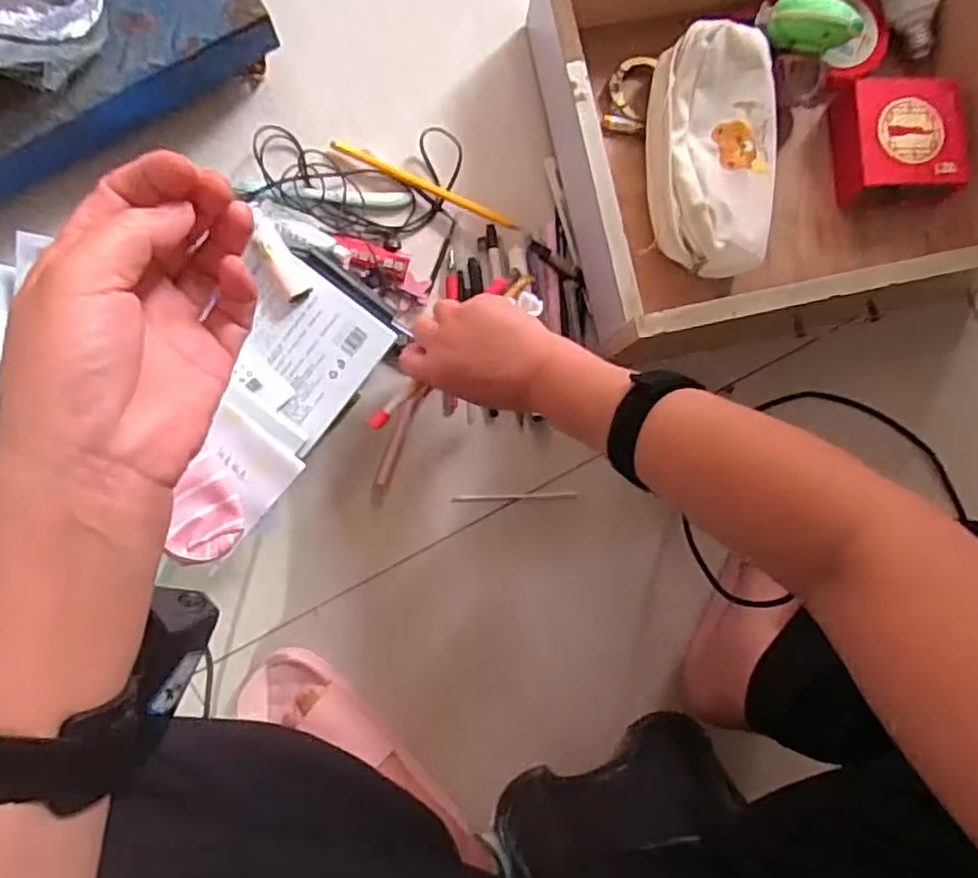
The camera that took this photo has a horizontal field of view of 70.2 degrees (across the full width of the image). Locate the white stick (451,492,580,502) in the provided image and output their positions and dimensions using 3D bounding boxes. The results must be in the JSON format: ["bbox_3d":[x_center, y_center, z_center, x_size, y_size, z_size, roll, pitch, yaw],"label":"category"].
[{"bbox_3d":[0.024,0.053,0.624,0.114,0.004,0.006,-1,92,-7],"label":"white stick"}]

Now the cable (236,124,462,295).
[{"bbox_3d":[-0.103,-0.218,0.581,0.172,0.021,0.117,24,89,-7],"label":"cable"}]

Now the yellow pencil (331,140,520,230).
[{"bbox_3d":[-0.054,-0.216,0.591,0.166,0.010,0.009,24,89,-7],"label":"yellow pencil"}]

